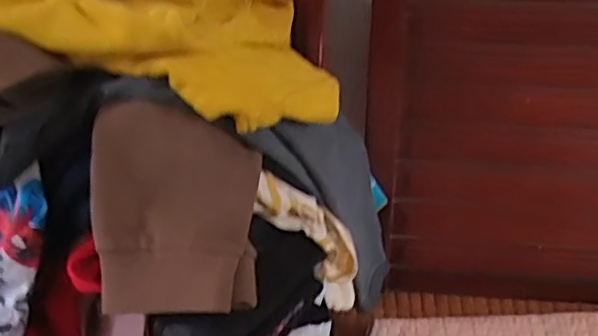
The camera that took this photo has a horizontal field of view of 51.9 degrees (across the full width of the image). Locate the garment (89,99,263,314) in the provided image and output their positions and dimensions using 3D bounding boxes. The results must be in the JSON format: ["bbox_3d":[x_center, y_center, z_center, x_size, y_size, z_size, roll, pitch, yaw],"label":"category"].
[{"bbox_3d":[-0.106,0.034,0.539,0.147,0.050,0.179,2,78,-14],"label":"garment"}]

